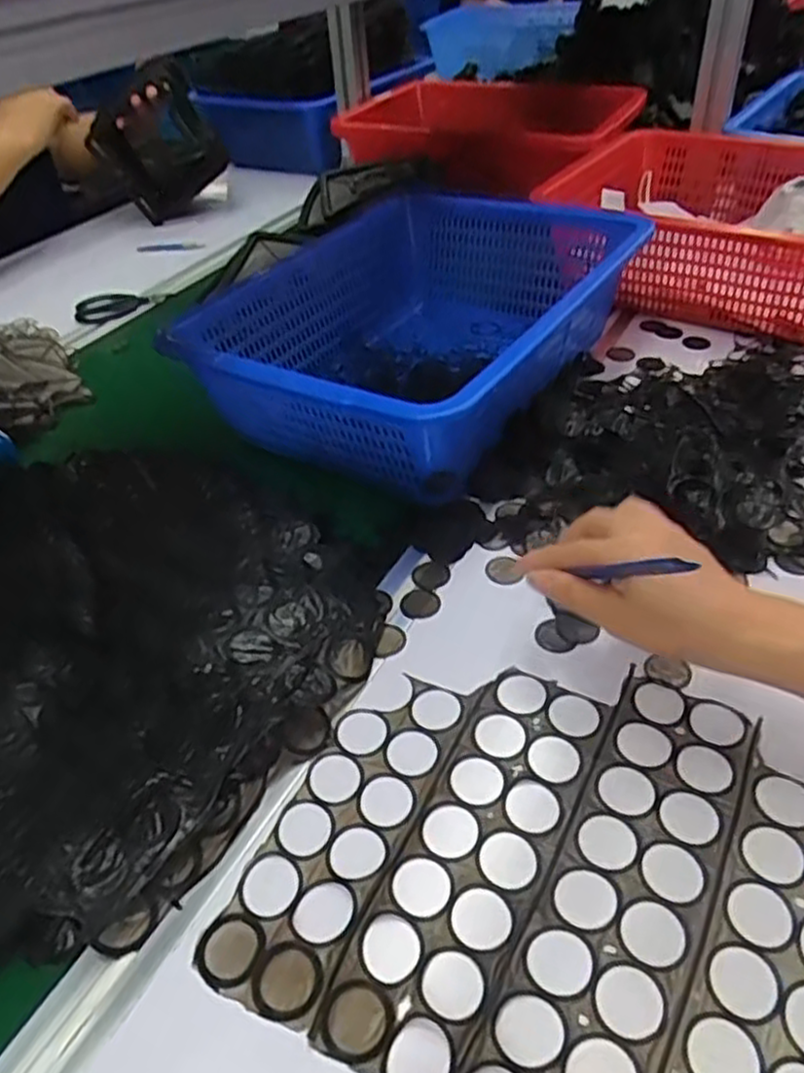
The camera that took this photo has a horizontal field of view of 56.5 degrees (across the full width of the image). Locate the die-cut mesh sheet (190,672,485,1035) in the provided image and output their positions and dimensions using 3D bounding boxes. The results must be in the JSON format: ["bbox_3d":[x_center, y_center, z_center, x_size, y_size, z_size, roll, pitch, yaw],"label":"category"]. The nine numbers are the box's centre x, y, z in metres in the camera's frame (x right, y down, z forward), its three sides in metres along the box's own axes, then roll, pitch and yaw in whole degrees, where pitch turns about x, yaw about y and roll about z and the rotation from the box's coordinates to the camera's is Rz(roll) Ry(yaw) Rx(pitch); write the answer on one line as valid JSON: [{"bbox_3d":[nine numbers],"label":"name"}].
[{"bbox_3d":[-0.029,0.150,0.405,0.068,0.004,0.197,16,47,22],"label":"die-cut mesh sheet"}]

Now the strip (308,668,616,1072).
[{"bbox_3d":[0.040,0.161,0.391,0.070,0.004,0.229,19,47,24],"label":"strip"}]

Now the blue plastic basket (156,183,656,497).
[{"bbox_3d":[0.017,-0.197,0.700,0.309,0.116,0.401,20,47,25],"label":"blue plastic basket"}]

